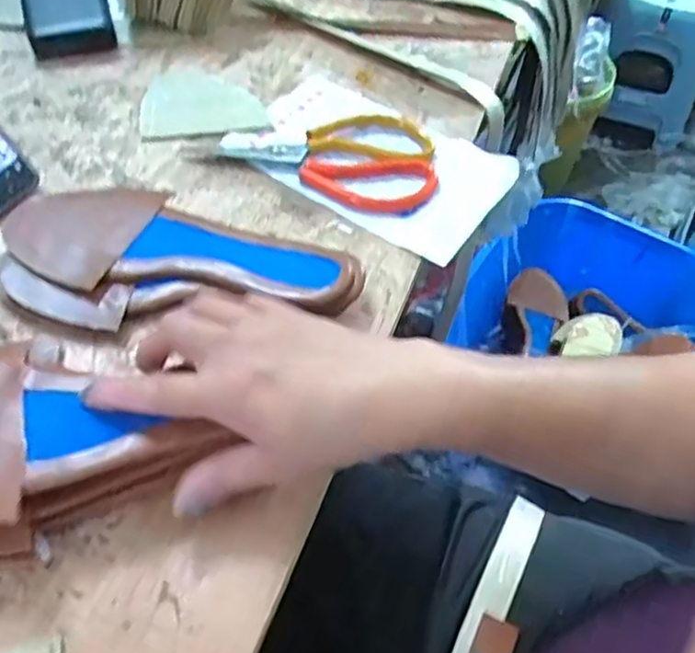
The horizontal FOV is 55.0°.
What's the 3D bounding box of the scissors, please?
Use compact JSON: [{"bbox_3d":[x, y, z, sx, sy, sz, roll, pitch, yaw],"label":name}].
[{"bbox_3d":[-0.022,-0.142,0.528,0.189,0.011,0.103,14,53,7],"label":"scissors"}]

